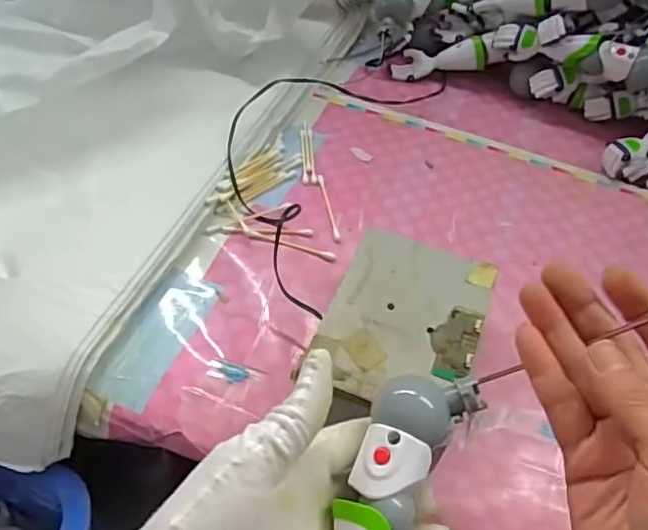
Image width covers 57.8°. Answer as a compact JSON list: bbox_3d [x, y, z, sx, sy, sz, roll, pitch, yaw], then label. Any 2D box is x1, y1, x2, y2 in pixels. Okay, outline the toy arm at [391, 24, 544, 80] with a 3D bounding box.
[{"bbox_3d":[0.140,-0.205,0.580,0.138,0.029,0.034,-4,49,26],"label":"toy arm"}]

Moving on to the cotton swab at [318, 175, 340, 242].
[{"bbox_3d":[0.004,-0.047,0.477,0.005,0.004,0.071,-8,54,-8],"label":"cotton swab"}]

